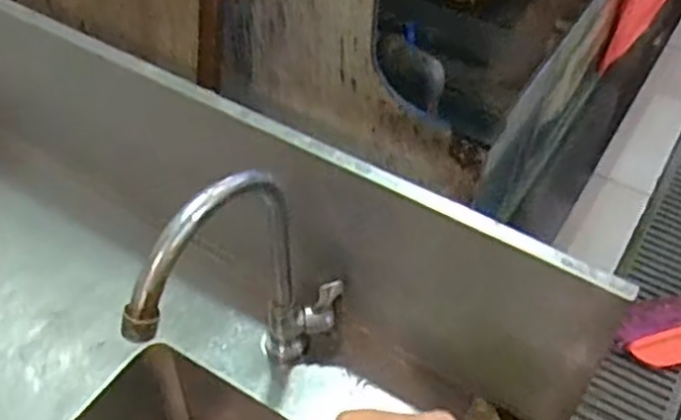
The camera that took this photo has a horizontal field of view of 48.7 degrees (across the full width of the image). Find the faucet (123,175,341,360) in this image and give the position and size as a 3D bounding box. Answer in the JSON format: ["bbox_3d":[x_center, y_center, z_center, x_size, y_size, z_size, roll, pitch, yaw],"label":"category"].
[{"bbox_3d":[-0.078,0.081,0.609,0.047,0.275,0.201,37,58,26],"label":"faucet"}]

